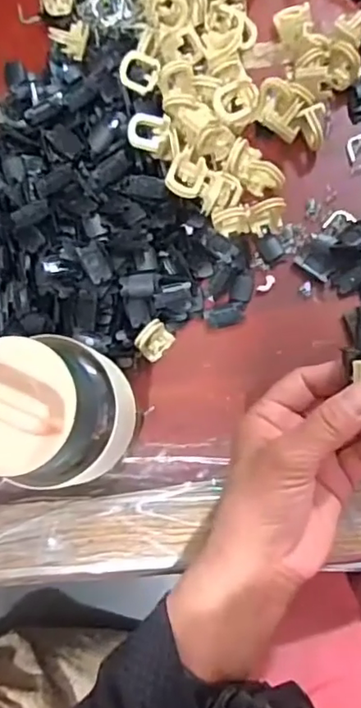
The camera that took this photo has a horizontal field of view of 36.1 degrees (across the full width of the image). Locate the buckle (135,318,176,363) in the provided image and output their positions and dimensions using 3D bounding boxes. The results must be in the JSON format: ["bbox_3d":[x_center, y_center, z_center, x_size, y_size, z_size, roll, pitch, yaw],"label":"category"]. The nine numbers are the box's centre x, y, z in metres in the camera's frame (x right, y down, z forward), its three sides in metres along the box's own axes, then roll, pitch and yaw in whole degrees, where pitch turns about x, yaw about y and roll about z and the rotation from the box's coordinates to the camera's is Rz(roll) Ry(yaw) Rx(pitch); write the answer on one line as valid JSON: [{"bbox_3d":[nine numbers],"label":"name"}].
[{"bbox_3d":[-0.016,-0.008,0.335,0.016,0.017,0.022,43,90,12],"label":"buckle"}]

